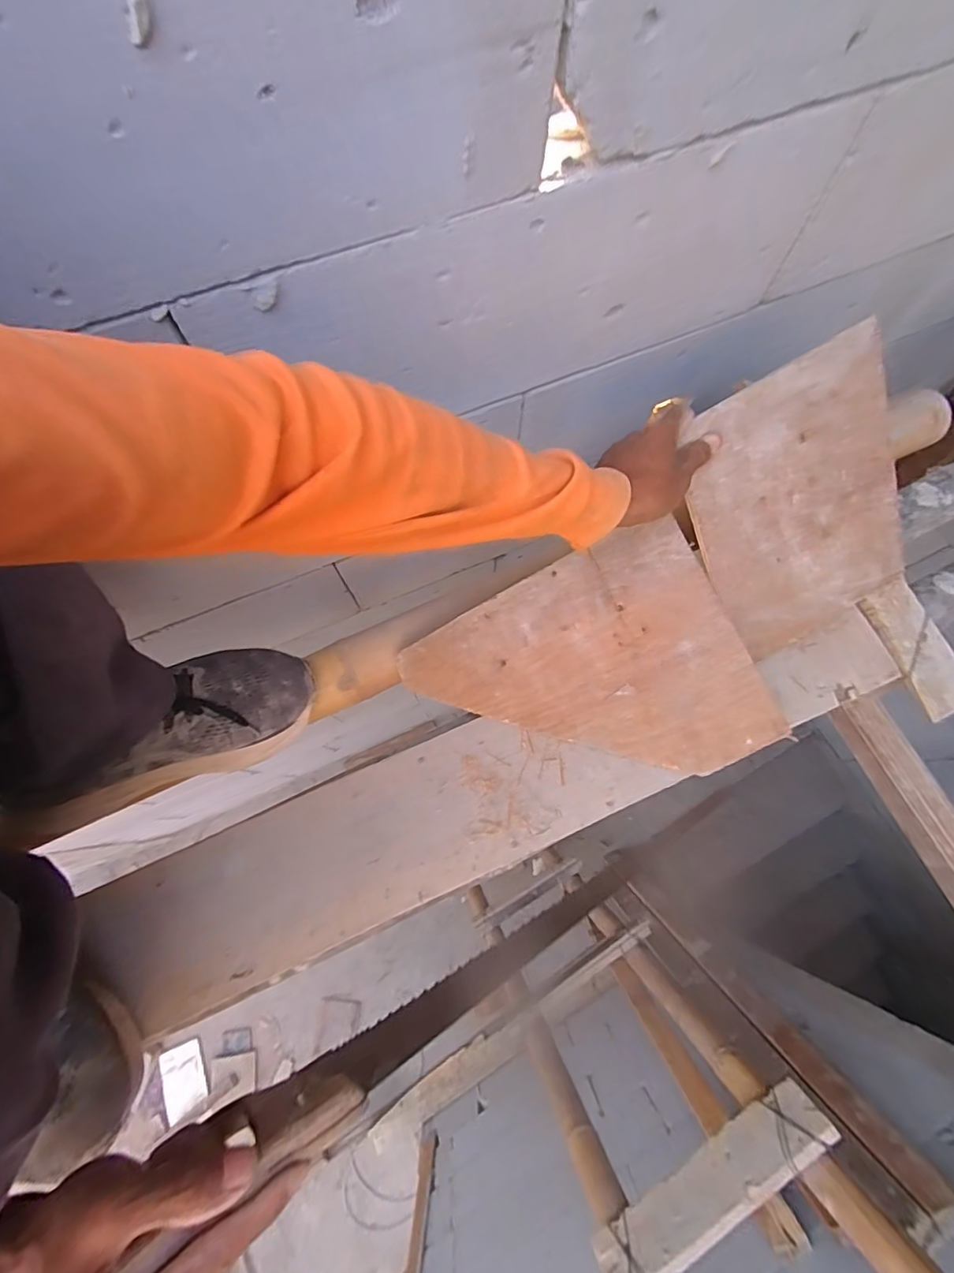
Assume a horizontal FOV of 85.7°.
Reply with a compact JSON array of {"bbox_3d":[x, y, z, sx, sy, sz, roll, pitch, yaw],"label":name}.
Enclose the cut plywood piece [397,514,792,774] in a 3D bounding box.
[{"bbox_3d":[0.112,0.052,0.506,0.291,0.009,0.246,-30,92,6],"label":"cut plywood piece"}]

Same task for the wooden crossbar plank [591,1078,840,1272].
[{"bbox_3d":[0.308,0.719,0.666,0.343,0.097,0.030,-31,75,-9],"label":"wooden crossbar plank"}]

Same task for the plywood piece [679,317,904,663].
[{"bbox_3d":[0.310,-0.118,0.492,0.212,0.007,0.259,-30,113,-4],"label":"plywood piece"}]

